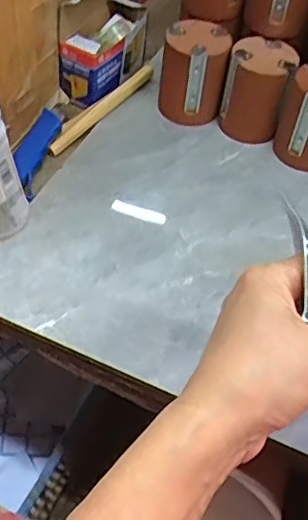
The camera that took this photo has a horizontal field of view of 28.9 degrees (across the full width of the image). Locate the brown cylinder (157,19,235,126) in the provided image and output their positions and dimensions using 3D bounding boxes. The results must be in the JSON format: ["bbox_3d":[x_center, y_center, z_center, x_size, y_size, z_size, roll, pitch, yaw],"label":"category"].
[{"bbox_3d":[0.049,-0.227,0.730,0.077,0.105,0.068,12,52,3],"label":"brown cylinder"}]

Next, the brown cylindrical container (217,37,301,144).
[{"bbox_3d":[0.122,-0.200,0.720,0.075,0.109,0.066,23,53,11],"label":"brown cylindrical container"}]

